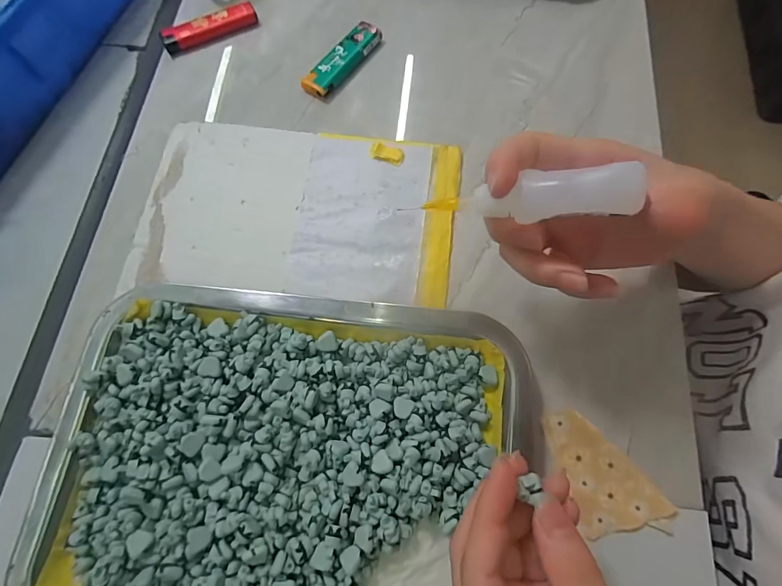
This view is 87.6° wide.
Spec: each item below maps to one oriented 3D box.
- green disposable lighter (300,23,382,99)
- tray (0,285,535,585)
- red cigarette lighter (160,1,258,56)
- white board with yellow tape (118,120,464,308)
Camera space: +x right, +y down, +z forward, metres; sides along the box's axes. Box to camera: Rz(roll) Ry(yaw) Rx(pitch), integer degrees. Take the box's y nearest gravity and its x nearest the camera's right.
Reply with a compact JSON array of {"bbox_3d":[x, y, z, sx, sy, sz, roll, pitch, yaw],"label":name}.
[{"bbox_3d":[-0.038,-0.187,0.328,0.023,0.011,0.080,33,74,11],"label":"green disposable lighter"},{"bbox_3d":[-0.057,0.095,0.224,0.255,0.022,0.188,5,71,2],"label":"tray"},{"bbox_3d":[-0.149,-0.218,0.335,0.077,0.011,0.018,-23,73,-8],"label":"red cigarette lighter"},{"bbox_3d":[-0.064,-0.060,0.288,0.215,0.006,0.128,6,71,2],"label":"white board with yellow tape"}]

